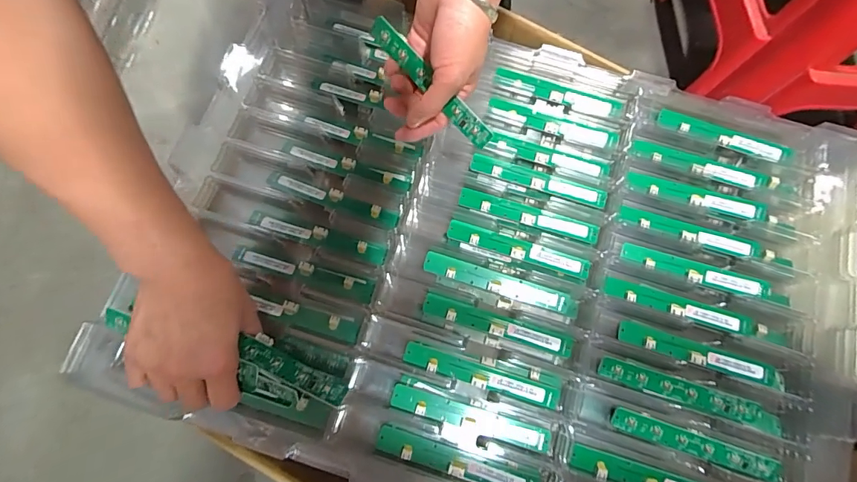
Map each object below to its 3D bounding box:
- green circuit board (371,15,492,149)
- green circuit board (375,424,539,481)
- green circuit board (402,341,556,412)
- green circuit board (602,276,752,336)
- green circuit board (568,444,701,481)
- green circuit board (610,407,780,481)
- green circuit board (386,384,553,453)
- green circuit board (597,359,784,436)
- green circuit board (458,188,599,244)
[{"bbox_3d":[0.001,-0.131,0.355,0.136,0.022,0.005,48,41,2],"label":"green circuit board"},{"bbox_3d":[0.024,0.186,0.358,0.137,0.008,0.023,17,68,1],"label":"green circuit board"},{"bbox_3d":[0.046,0.119,0.376,0.139,0.007,0.022,16,59,3],"label":"green circuit board"},{"bbox_3d":[0.235,0.060,0.397,0.140,0.010,0.020,16,76,5],"label":"green circuit board"},{"bbox_3d":[0.187,0.203,0.356,0.134,0.008,0.022,15,76,5],"label":"green circuit board"},{"bbox_3d":[0.230,0.174,0.364,0.140,0.008,0.018,18,77,6],"label":"green circuit board"},{"bbox_3d":[0.036,0.155,0.368,0.139,0.006,0.019,19,62,2],"label":"green circuit board"},{"bbox_3d":[0.234,0.136,0.374,0.163,0.007,0.020,17,76,6],"label":"green circuit board"},{"bbox_3d":[0.098,-0.027,0.417,0.138,0.011,0.020,15,76,5],"label":"green circuit board"}]

